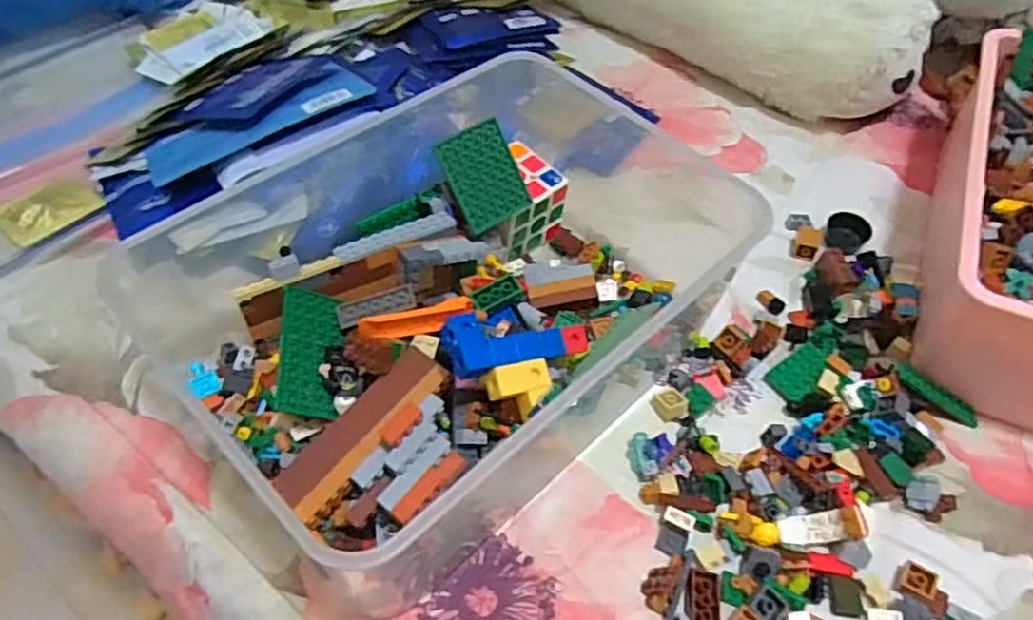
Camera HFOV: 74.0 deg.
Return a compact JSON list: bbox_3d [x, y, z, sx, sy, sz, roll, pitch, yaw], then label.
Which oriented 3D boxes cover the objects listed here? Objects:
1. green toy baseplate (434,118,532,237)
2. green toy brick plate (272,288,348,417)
[{"bbox_3d":[-0.021,-0.088,0.454,0.048,0.064,0.004,-31,16,-17],"label":"green toy baseplate"},{"bbox_3d":[-0.120,0.024,0.403,0.039,0.008,0.077,17,57,-36],"label":"green toy brick plate"}]

